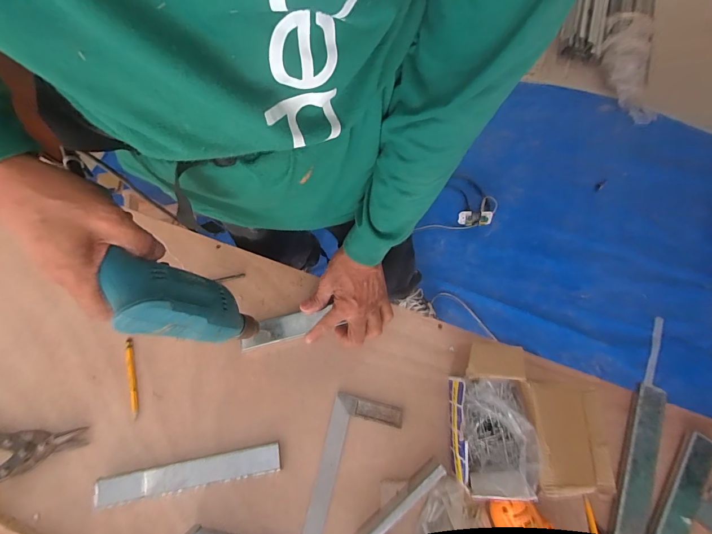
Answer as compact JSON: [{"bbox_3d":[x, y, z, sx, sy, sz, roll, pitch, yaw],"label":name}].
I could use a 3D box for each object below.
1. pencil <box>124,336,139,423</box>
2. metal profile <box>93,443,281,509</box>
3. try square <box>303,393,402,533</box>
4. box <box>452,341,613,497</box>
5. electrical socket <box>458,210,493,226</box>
[{"bbox_3d":[-0.347,0.171,0.551,0.010,0.011,0.120,-13,72,-4],"label":"pencil"},{"bbox_3d":[-0.238,0.296,0.508,0.260,0.011,0.035,-10,71,-3],"label":"metal profile"},{"bbox_3d":[-0.005,0.289,0.499,0.098,0.016,0.198,14,72,5],"label":"try square"},{"bbox_3d":[0.216,0.194,0.464,0.177,0.091,0.173,3,75,3],"label":"box"},{"bbox_3d":[0.425,-0.176,1.273,0.113,0.032,0.053,0,71,14],"label":"electrical socket"}]

